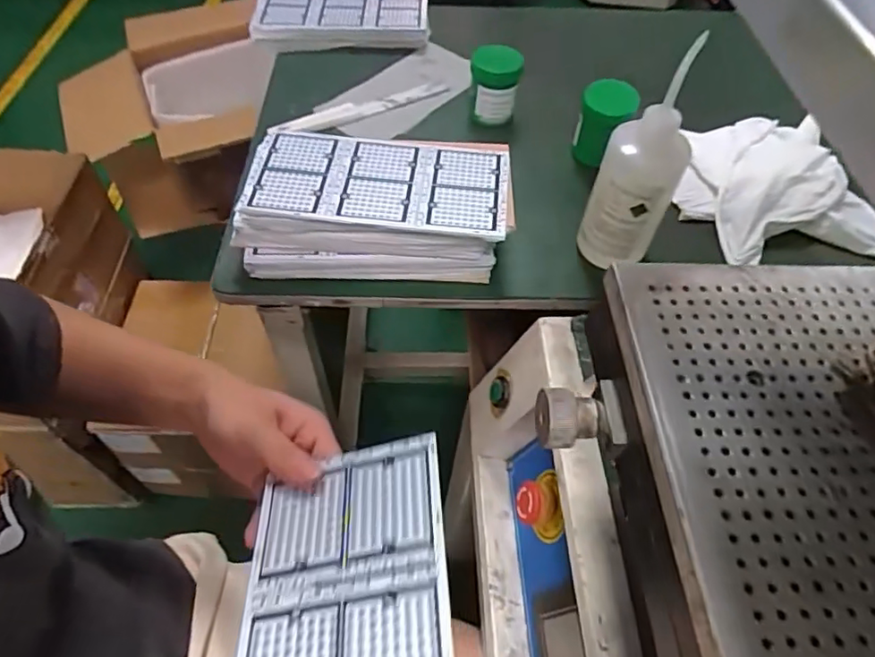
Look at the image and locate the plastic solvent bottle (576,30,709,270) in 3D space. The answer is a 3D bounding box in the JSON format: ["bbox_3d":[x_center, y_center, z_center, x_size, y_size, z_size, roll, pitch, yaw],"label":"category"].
[{"bbox_3d":[0.187,-0.139,0.540,0.070,0.204,0.078,22,56,12],"label":"plastic solvent bottle"}]

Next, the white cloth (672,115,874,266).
[{"bbox_3d":[0.386,-0.172,0.663,0.222,0.044,0.253,0,54,-4],"label":"white cloth"}]

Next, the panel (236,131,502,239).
[{"bbox_3d":[-0.059,-0.143,0.546,0.248,0.012,0.117,7,54,1],"label":"panel"}]

